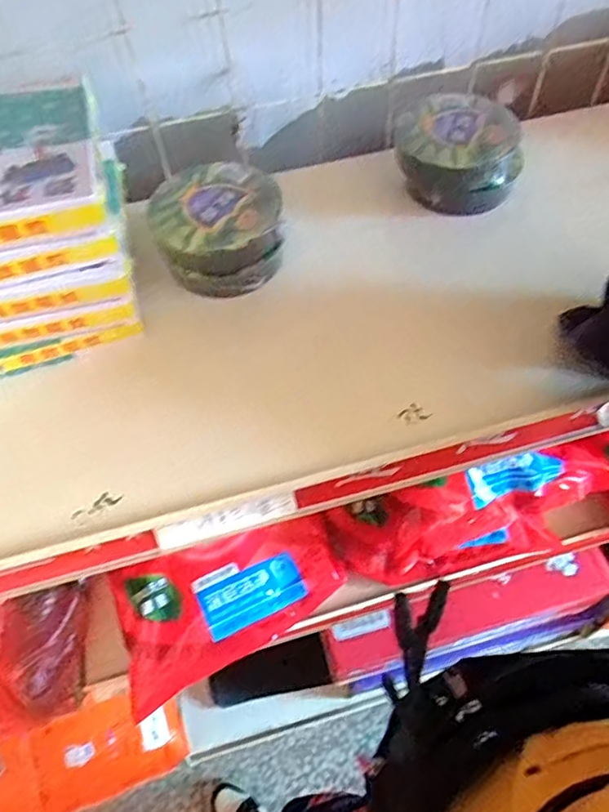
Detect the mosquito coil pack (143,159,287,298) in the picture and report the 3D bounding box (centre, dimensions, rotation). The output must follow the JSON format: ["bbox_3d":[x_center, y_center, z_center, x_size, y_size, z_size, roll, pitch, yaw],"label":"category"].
[{"bbox_3d":[-0.063,-0.131,0.422,0.090,0.045,0.096,-30,62,-15],"label":"mosquito coil pack"}]

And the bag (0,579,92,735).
[{"bbox_3d":[-0.313,0.270,0.589,0.195,0.149,0.120,-27,62,-13],"label":"bag"}]

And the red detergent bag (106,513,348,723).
[{"bbox_3d":[-0.082,0.223,0.655,0.258,0.046,0.148,-18,60,-8],"label":"red detergent bag"}]

